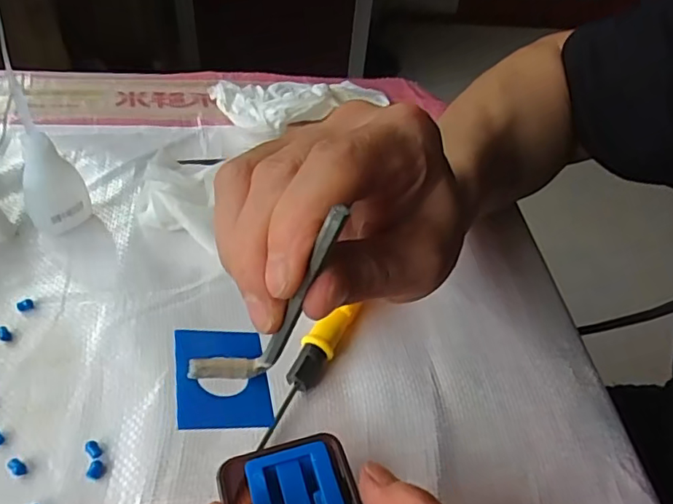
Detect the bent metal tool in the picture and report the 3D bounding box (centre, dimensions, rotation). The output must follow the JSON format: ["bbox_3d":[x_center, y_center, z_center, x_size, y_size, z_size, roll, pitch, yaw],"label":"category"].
[{"bbox_3d":[-0.021,0.016,0.169,0.027,0.078,0.006,7,43,-30],"label":"bent metal tool"}]

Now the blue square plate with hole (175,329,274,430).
[{"bbox_3d":[-0.040,0.042,0.193,0.031,0.004,0.039,2,46,-20],"label":"blue square plate with hole"}]

